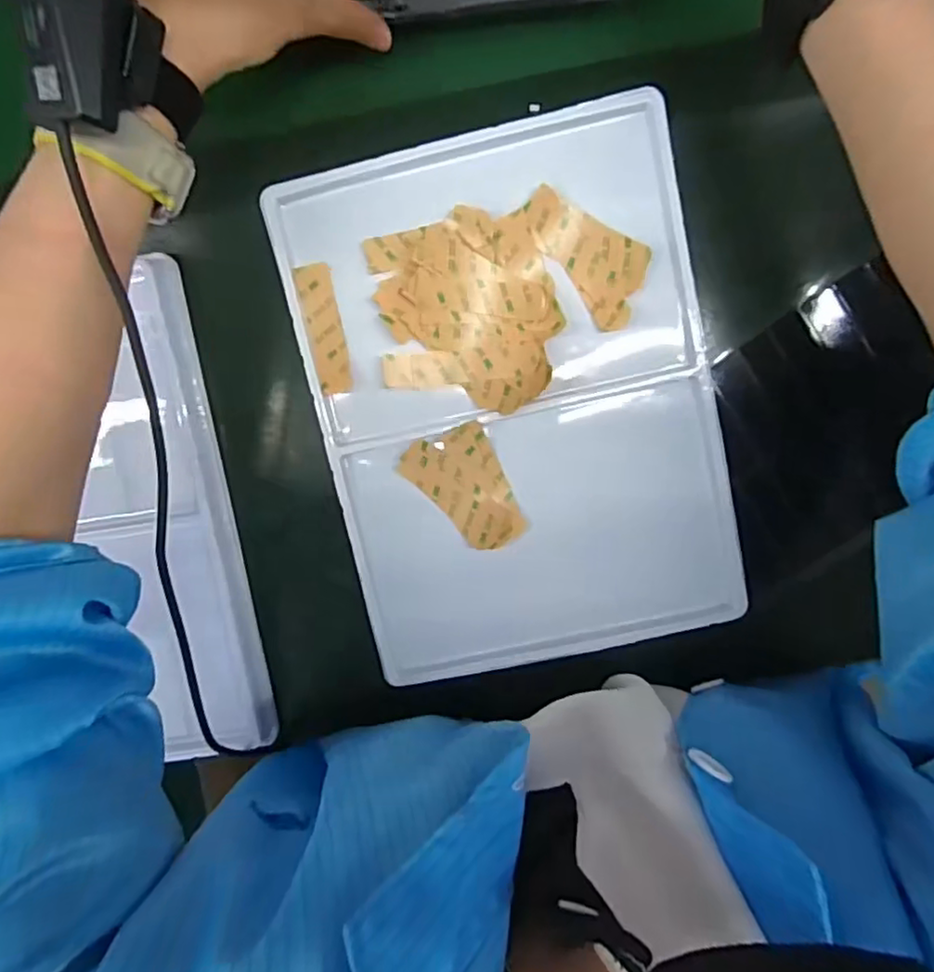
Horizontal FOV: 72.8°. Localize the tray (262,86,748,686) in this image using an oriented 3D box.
[{"bbox_3d":[0.031,-0.046,0.396,0.235,0.034,0.325,-13,97,3],"label":"tray"}]

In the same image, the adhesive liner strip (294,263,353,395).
[{"bbox_3d":[-0.088,-0.096,0.391,0.022,0.005,0.078,-11,95,-7],"label":"adhesive liner strip"}]

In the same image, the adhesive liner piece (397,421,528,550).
[{"bbox_3d":[-0.002,0.004,0.399,0.055,0.014,0.077,-24,96,5],"label":"adhesive liner piece"}]

